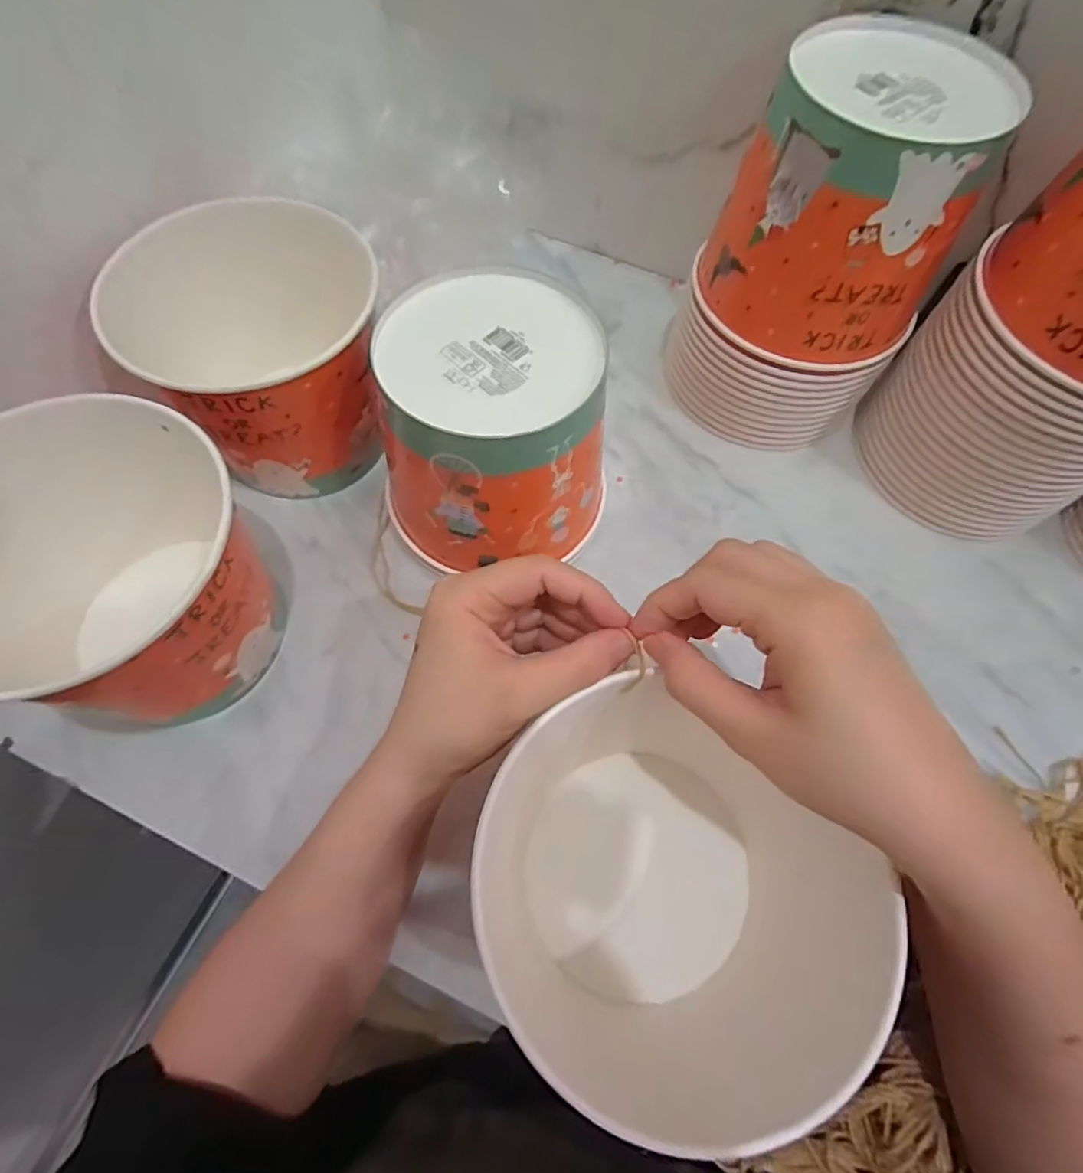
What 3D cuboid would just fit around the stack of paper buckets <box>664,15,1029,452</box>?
[{"bbox_3d":[0.192,-0.219,0.412,0.147,0.221,0.130,21,66,7],"label":"stack of paper buckets"}]

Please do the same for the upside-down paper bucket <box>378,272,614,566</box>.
[{"bbox_3d":[-0.033,-0.096,0.386,0.135,0.145,0.139,1,66,-2],"label":"upside-down paper bucket"}]

